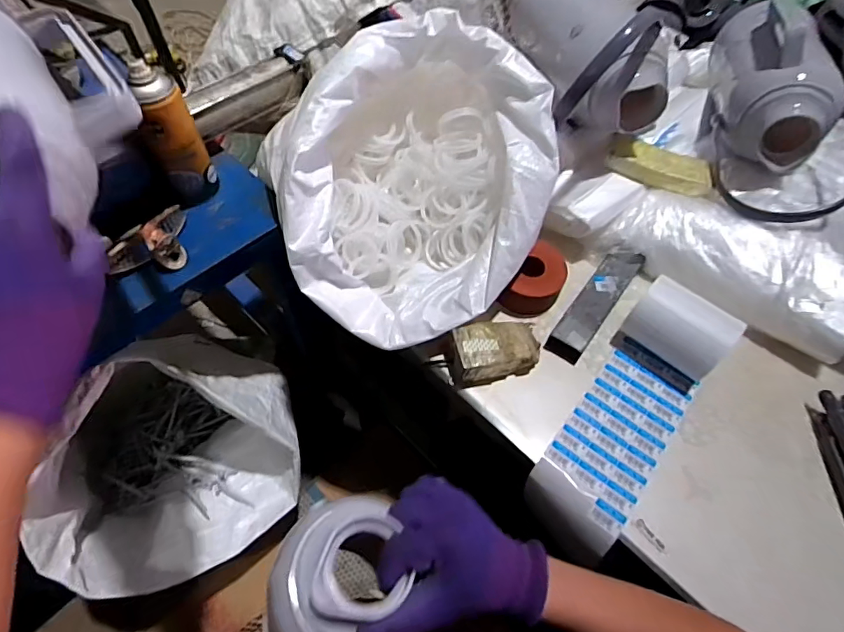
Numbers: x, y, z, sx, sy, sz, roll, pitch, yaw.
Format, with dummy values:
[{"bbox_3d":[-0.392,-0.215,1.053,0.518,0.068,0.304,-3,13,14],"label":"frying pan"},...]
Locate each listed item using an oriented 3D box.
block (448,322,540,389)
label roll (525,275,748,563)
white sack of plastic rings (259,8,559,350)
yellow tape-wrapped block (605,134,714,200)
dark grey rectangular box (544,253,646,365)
[{"bbox_3d":[0.095,0.046,0.605,0.121,0.052,0.068,-7,59,-7],"label":"block"},{"bbox_3d":[0.252,0.127,0.596,0.117,0.103,0.351,32,78,17],"label":"label roll"},{"bbox_3d":[-0.027,-0.174,0.603,0.350,0.219,0.344,30,62,16],"label":"white sack of plastic rings"},{"bbox_3d":[0.349,-0.219,0.704,0.151,0.032,0.062,27,61,14],"label":"yellow tape-wrapped block"},{"bbox_3d":[0.240,-0.020,0.660,0.047,0.033,0.197,34,63,18],"label":"dark grey rectangular box"}]

